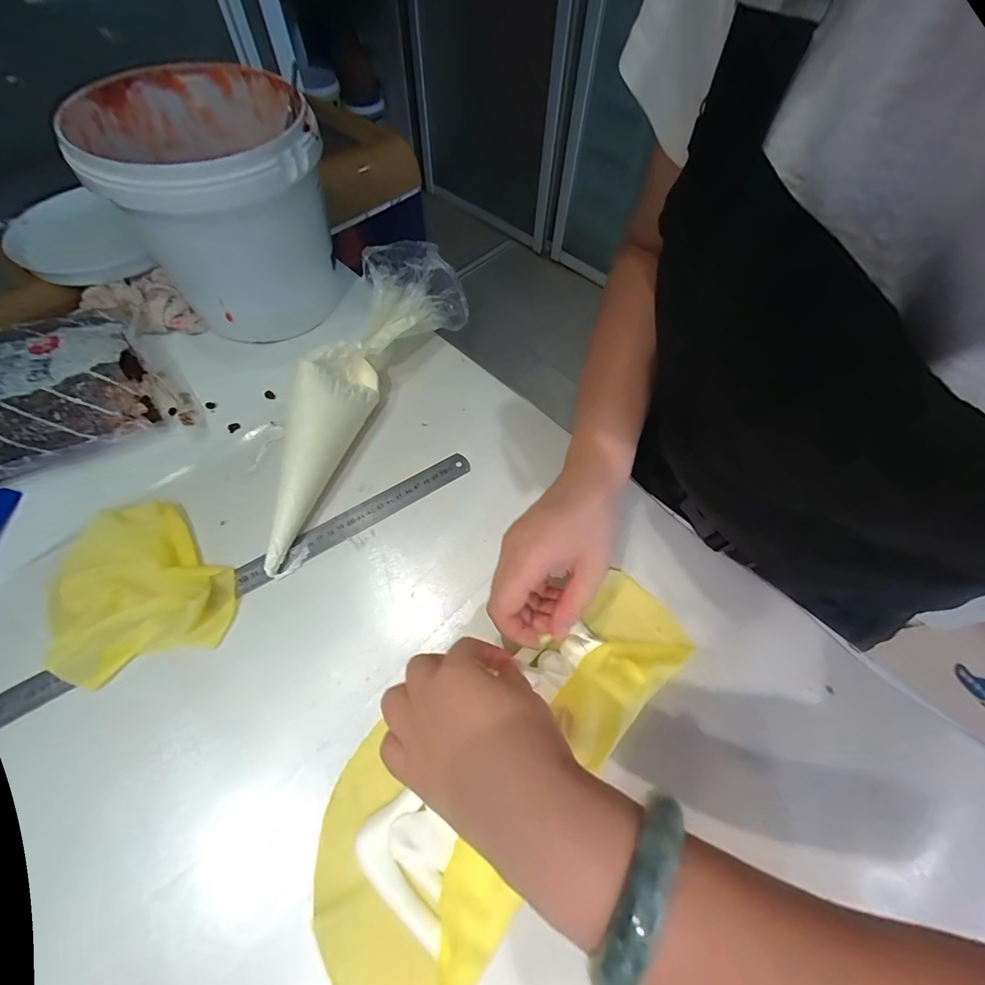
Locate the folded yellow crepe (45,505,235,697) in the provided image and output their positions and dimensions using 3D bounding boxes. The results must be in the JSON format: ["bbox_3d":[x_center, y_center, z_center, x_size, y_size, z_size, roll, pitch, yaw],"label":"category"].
[{"bbox_3d":[-0.291,0.072,0.354,0.129,0.018,0.137,-18,63,-12],"label":"folded yellow crepe"}]

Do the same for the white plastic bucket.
[{"bbox_3d":[-0.269,-0.288,0.456,0.187,0.191,0.192,-23,64,-15],"label":"white plastic bucket"}]

